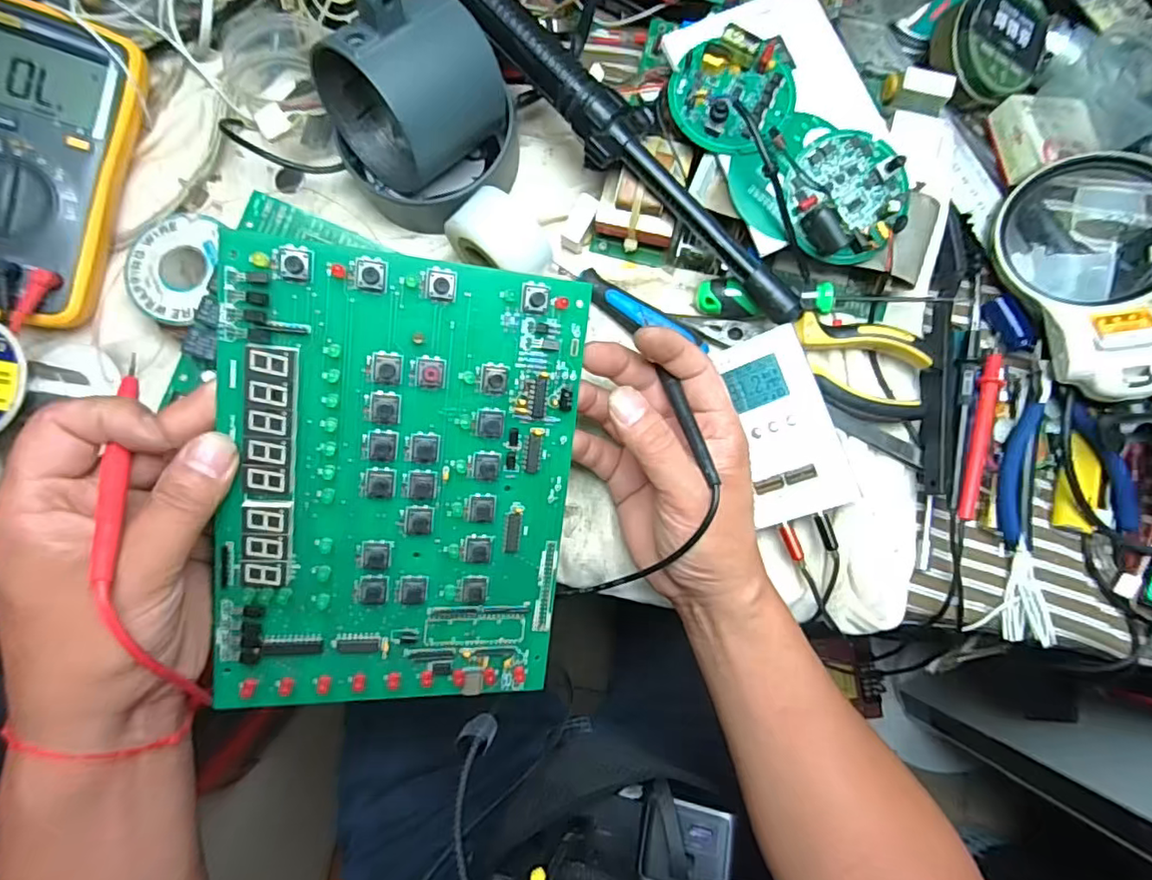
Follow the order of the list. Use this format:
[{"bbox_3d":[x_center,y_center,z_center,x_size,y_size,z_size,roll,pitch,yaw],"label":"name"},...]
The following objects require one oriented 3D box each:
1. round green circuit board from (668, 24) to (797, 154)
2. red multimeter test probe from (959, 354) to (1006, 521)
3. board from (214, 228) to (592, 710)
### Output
[{"bbox_3d":[0.091,-0.199,0.330,0.071,0.022,0.064,-4,83,-1],"label":"round green circuit board"},{"bbox_3d":[0.241,-0.003,0.346,0.011,0.013,0.103,20,83,2],"label":"red multimeter test probe"},{"bbox_3d":[-0.080,0.025,0.276,0.156,0.010,0.213,4,100,-18],"label":"board"}]

